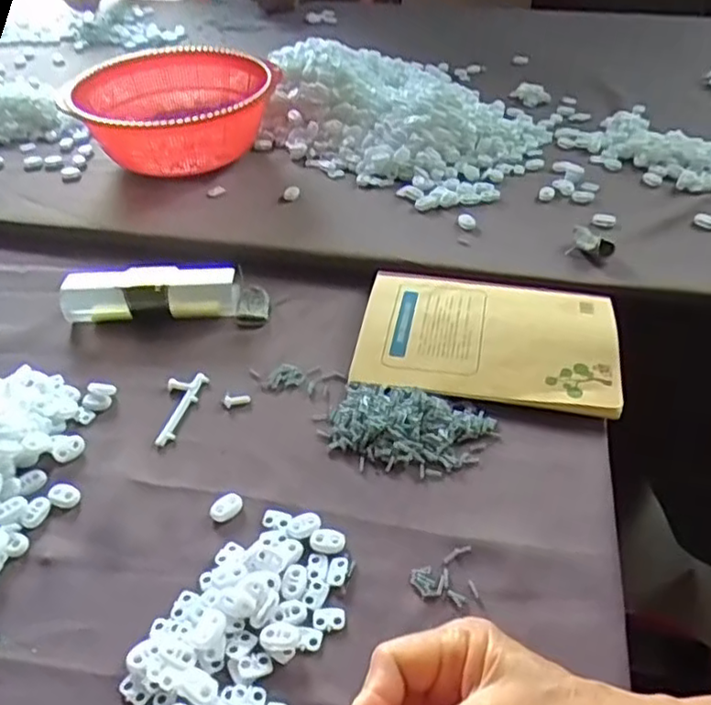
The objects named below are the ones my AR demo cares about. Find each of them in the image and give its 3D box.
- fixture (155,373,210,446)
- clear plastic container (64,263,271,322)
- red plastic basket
[{"bbox_3d":[-0.141,0.042,0.522,0.028,0.005,0.074,7,43,11],"label":"fixture"},{"bbox_3d":[-0.171,-0.054,0.605,0.181,0.036,0.048,-2,42,2],"label":"clear plastic container"},{"bbox_3d":[-0.219,-0.300,0.827,0.229,0.089,0.227,-12,43,-10],"label":"red plastic basket"}]

